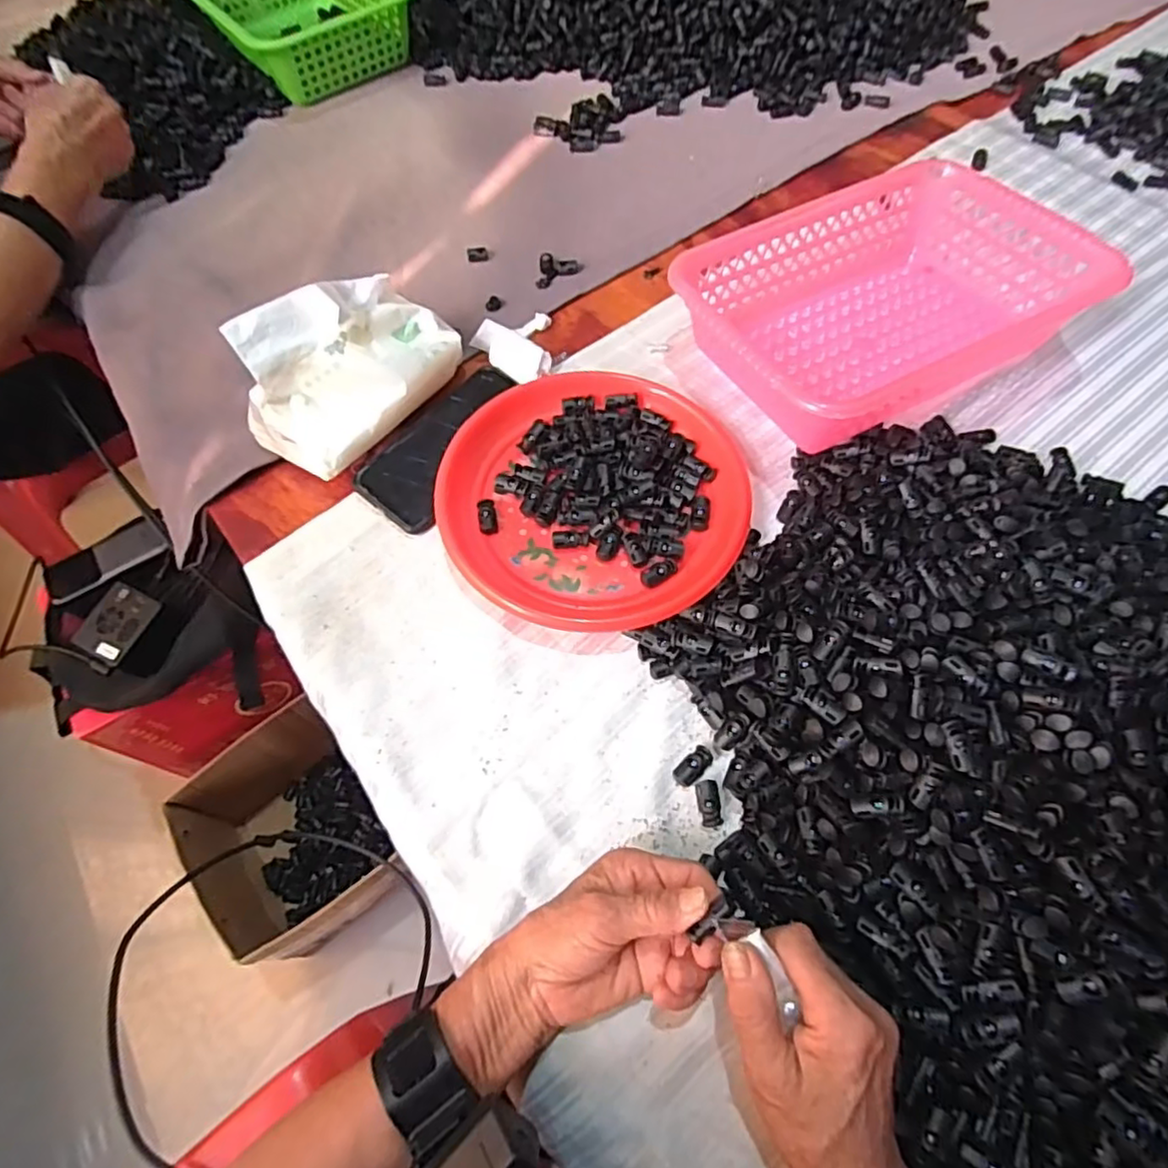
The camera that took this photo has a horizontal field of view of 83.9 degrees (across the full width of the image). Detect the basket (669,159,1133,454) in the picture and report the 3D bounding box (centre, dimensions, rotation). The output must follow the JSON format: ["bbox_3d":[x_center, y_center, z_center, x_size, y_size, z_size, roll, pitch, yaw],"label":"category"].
[{"bbox_3d":[0.239,-0.235,0.547,0.296,0.077,0.210,-23,65,-9],"label":"basket"}]

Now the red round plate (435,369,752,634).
[{"bbox_3d":[0.008,-0.072,0.500,0.223,0.028,0.218,-1,63,2],"label":"red round plate"}]

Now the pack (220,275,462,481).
[{"bbox_3d":[-0.186,-0.173,0.516,0.087,0.099,0.167,36,70,18],"label":"pack"}]

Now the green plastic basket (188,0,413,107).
[{"bbox_3d":[-0.348,-0.729,0.824,0.236,0.077,0.253,-34,67,-14],"label":"green plastic basket"}]

